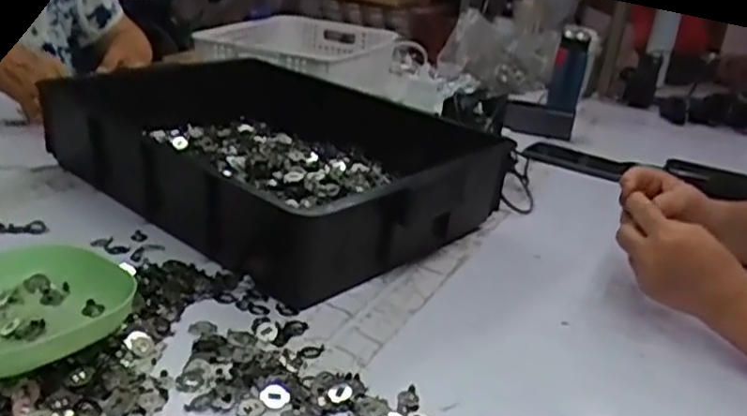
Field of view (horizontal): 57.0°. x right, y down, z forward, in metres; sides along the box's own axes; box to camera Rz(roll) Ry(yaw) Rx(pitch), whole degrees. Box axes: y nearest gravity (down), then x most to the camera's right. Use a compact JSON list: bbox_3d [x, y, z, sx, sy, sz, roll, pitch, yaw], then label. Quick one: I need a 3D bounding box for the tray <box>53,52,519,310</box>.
[{"bbox_3d":[-0.099,-0.072,0.844,0.489,0.114,0.400,24,28,37],"label":"tray"}]

